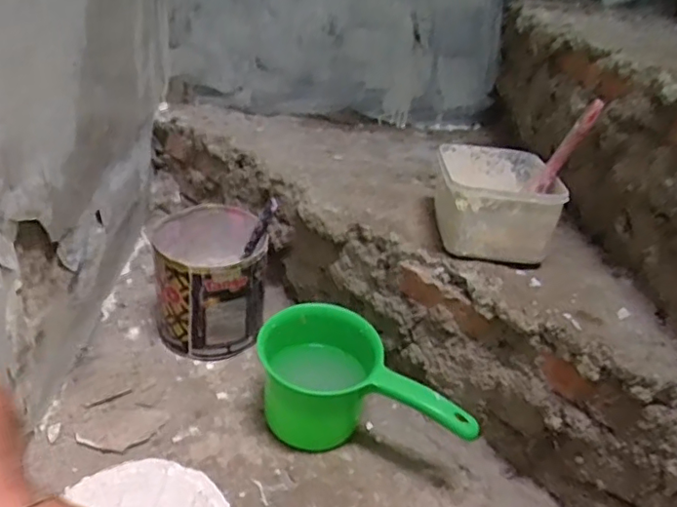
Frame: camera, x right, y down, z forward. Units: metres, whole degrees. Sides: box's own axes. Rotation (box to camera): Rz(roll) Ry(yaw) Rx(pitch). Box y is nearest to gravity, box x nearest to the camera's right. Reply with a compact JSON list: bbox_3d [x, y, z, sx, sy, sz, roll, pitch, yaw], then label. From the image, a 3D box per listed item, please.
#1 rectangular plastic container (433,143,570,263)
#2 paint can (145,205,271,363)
[{"bbox_3d":[0.183,-0.065,0.728,0.121,0.097,0.183,9,30,2],"label":"rectangular plastic container"},{"bbox_3d":[-0.173,0.037,0.811,0.138,0.154,0.147,0,31,-12],"label":"paint can"}]

